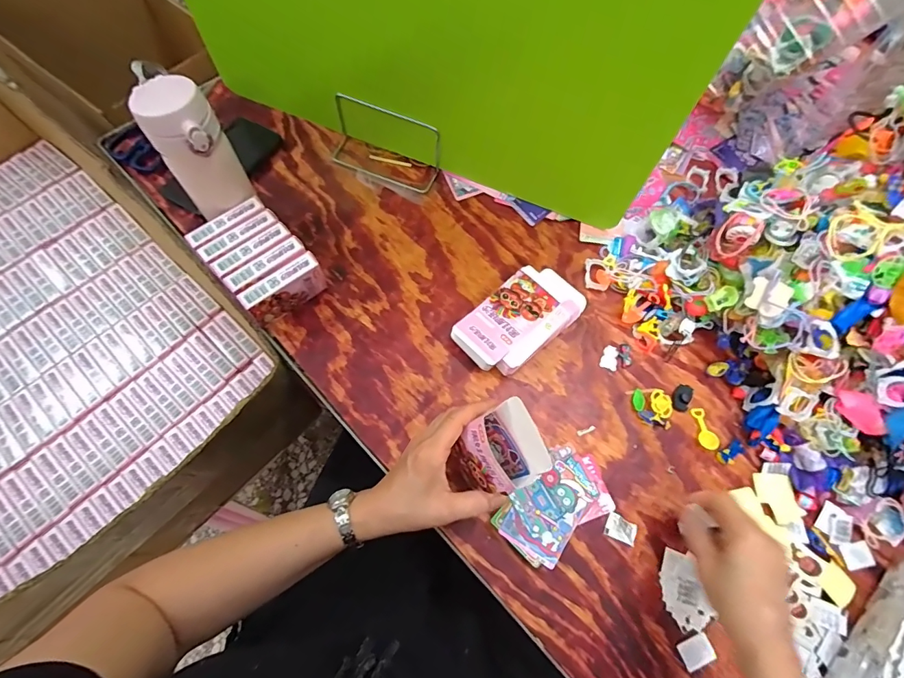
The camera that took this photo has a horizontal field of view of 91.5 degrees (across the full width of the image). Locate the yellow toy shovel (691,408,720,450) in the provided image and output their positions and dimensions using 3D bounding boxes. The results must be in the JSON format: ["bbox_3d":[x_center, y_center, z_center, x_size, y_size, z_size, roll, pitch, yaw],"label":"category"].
[{"bbox_3d":[0.291,0.103,0.506,0.021,0.006,0.048,0,68,-2],"label":"yellow toy shovel"}]

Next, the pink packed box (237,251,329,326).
[{"bbox_3d":[-0.192,-0.054,0.512,0.091,0.066,0.024,-35,73,-15],"label":"pink packed box"}]

